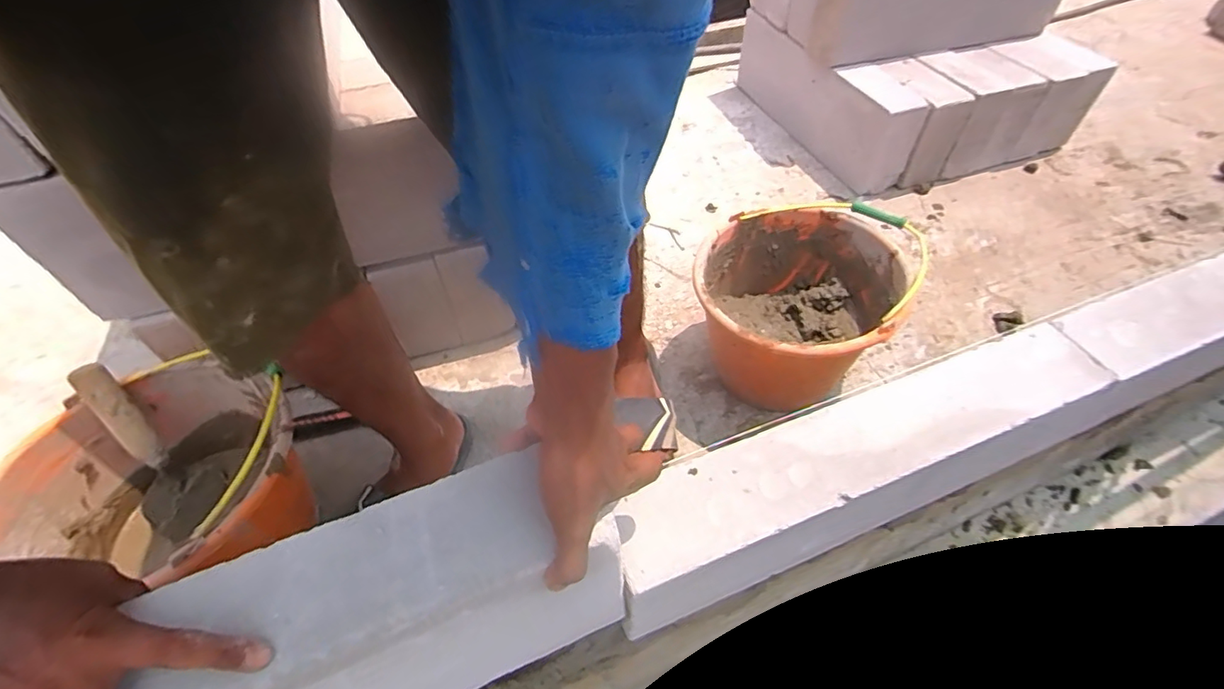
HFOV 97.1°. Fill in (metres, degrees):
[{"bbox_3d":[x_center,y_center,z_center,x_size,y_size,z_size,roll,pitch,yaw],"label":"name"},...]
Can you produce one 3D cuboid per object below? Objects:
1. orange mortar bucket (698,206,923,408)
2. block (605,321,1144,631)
[{"bbox_3d":[0.276,-0.042,0.843,0.264,0.229,0.316,30,57,23],"label":"orange mortar bucket"},{"bbox_3d":[0.272,0.142,0.620,0.594,0.175,0.112,-17,53,-13],"label":"block"}]

